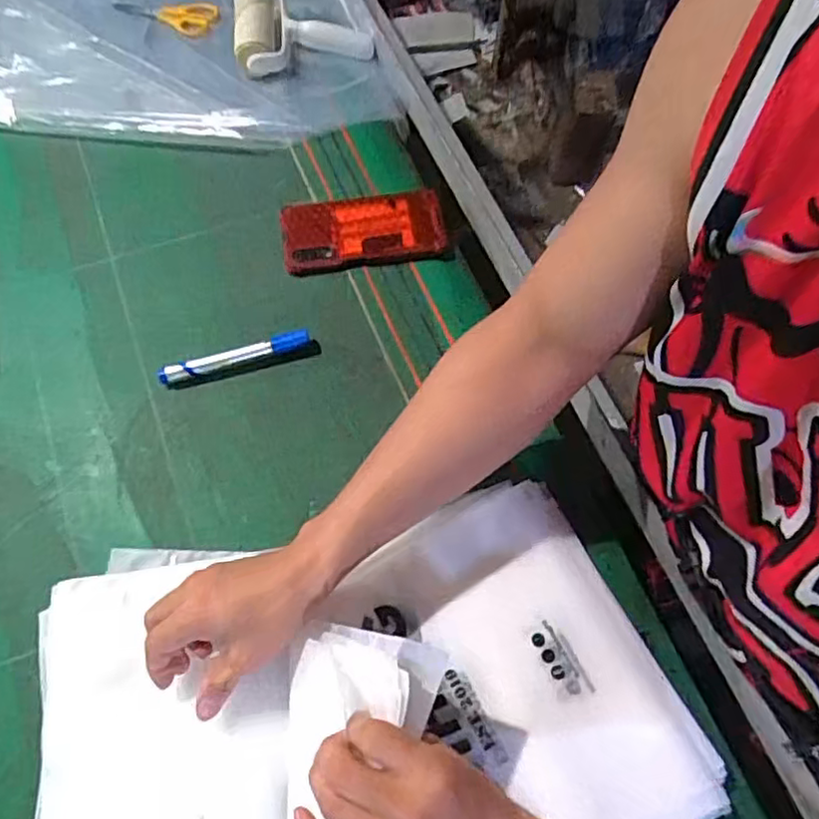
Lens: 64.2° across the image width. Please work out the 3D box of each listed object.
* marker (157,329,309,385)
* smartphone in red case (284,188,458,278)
[{"bbox_3d":[-0.157,-0.047,0.587,0.136,0.019,0.015,-16,69,-7],"label":"marker"},{"bbox_3d":[-0.045,-0.181,0.646,0.160,0.015,0.082,-9,68,-4],"label":"smartphone in red case"}]

